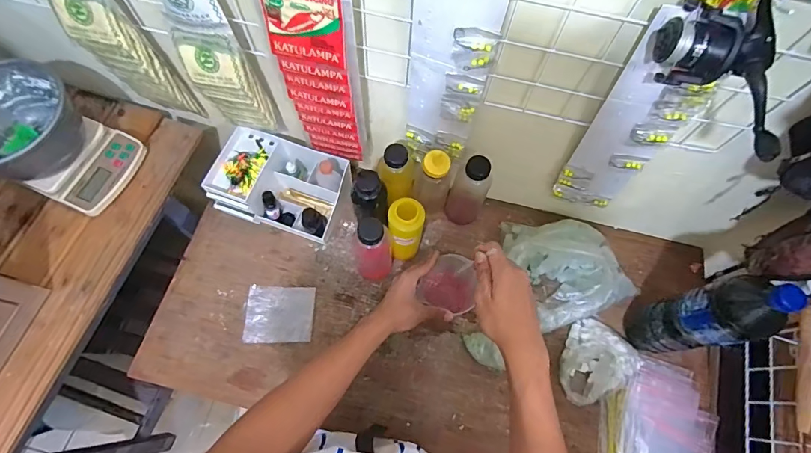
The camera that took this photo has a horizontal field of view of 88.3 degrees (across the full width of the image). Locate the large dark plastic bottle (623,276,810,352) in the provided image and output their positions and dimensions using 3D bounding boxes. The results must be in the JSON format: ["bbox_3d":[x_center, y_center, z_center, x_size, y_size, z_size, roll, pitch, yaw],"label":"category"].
[{"bbox_3d":[0.444,0.137,0.628,0.079,0.291,0.086,-11,69,-6],"label":"large dark plastic bottle"}]

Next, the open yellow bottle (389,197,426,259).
[{"bbox_3d":[0.000,0.013,0.738,0.057,0.185,0.053,1,68,-2],"label":"open yellow bottle"}]

